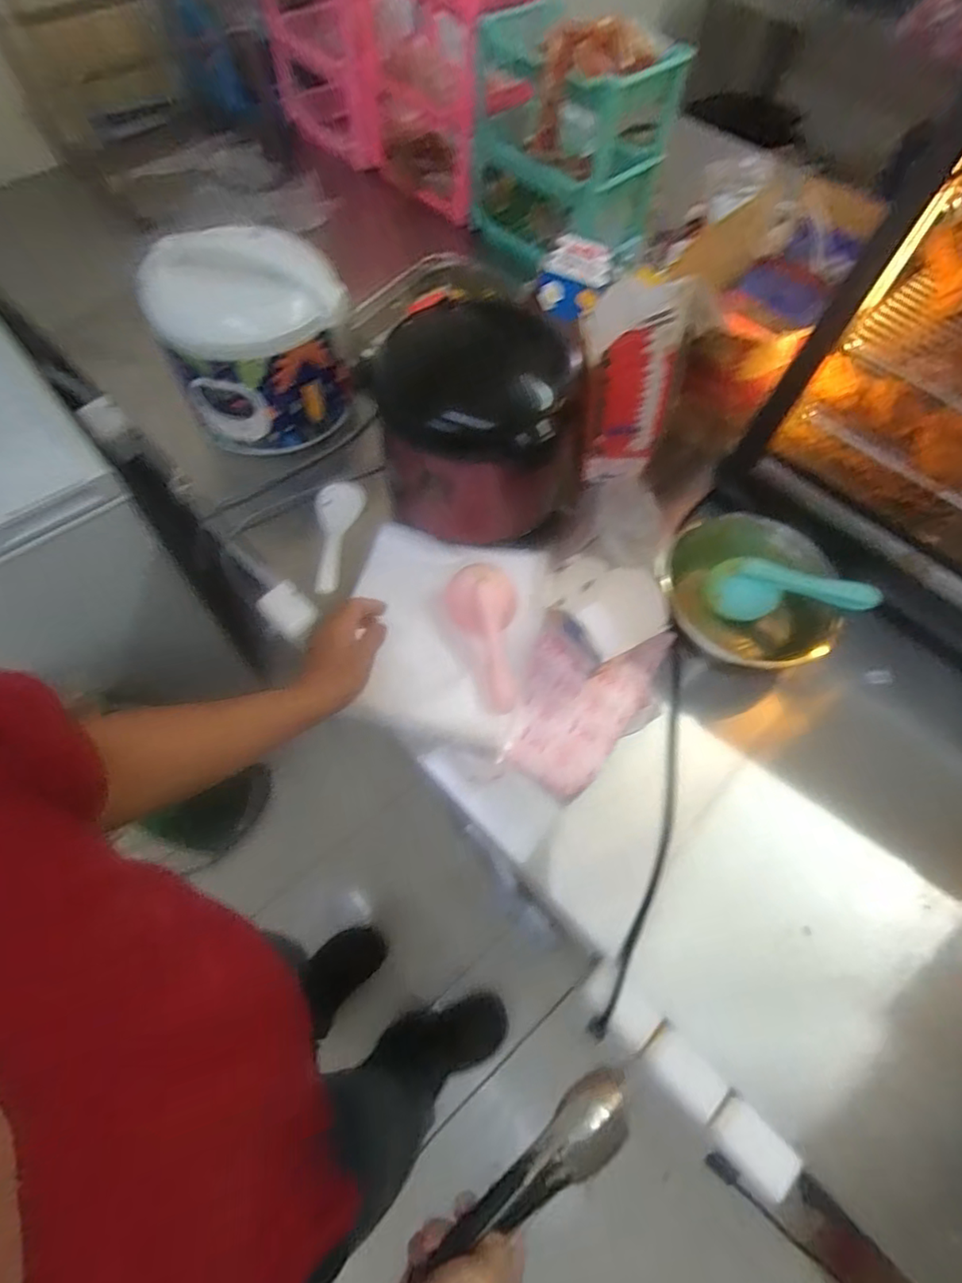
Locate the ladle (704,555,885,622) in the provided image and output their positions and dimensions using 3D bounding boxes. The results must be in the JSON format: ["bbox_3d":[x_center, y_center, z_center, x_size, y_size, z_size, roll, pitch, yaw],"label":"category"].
[{"bbox_3d":[0.411,-0.072,0.797,0.203,0.056,0.083,5,60,26],"label":"ladle"}]

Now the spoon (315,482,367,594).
[{"bbox_3d":[-0.220,-0.153,0.871,0.064,0.027,0.190,9,63,3],"label":"spoon"}]

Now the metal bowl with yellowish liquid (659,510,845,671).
[{"bbox_3d":[0.360,-0.065,0.810,0.205,0.097,0.234,-35,69,-18],"label":"metal bowl with yellowish liquid"}]

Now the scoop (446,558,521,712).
[{"bbox_3d":[0.013,-0.009,0.772,0.089,0.031,0.199,-11,79,-8],"label":"scoop"}]

